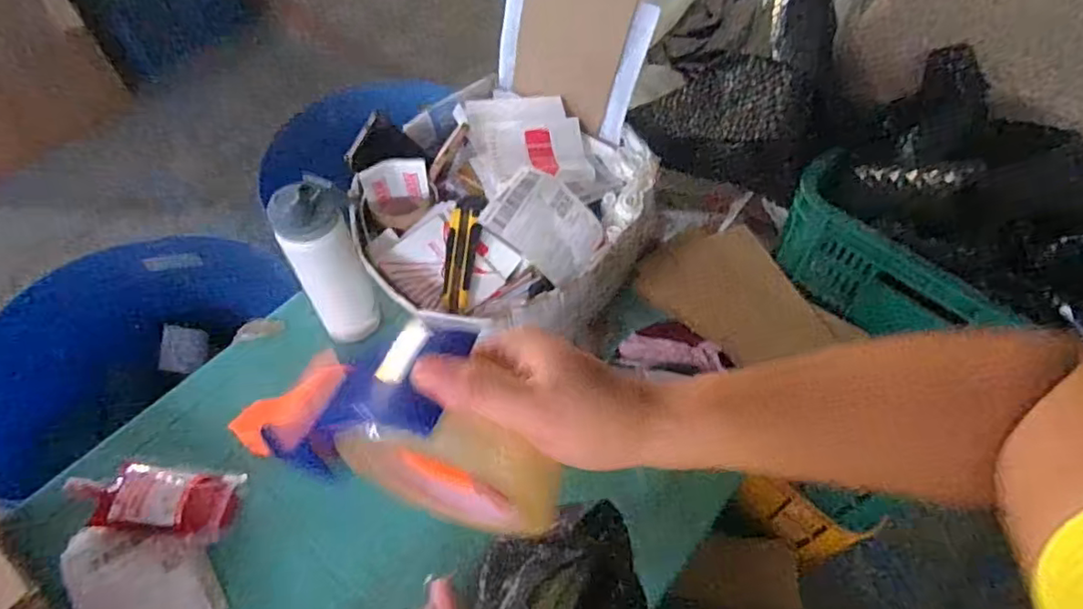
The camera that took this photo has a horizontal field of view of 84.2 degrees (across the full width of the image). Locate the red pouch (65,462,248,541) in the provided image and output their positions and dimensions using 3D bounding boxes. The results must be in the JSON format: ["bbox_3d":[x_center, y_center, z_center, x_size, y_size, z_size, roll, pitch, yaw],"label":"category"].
[{"bbox_3d":[-0.426,0.209,0.654,0.183,0.018,0.070,7,56,6],"label":"red pouch"}]

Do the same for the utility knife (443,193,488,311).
[{"bbox_3d":[-0.097,-0.066,0.736,0.037,0.021,0.159,5,70,4],"label":"utility knife"}]

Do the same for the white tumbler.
[{"bbox_3d":[-0.245,-0.049,0.710,0.088,0.230,0.075,-30,60,-18],"label":"white tumbler"}]

